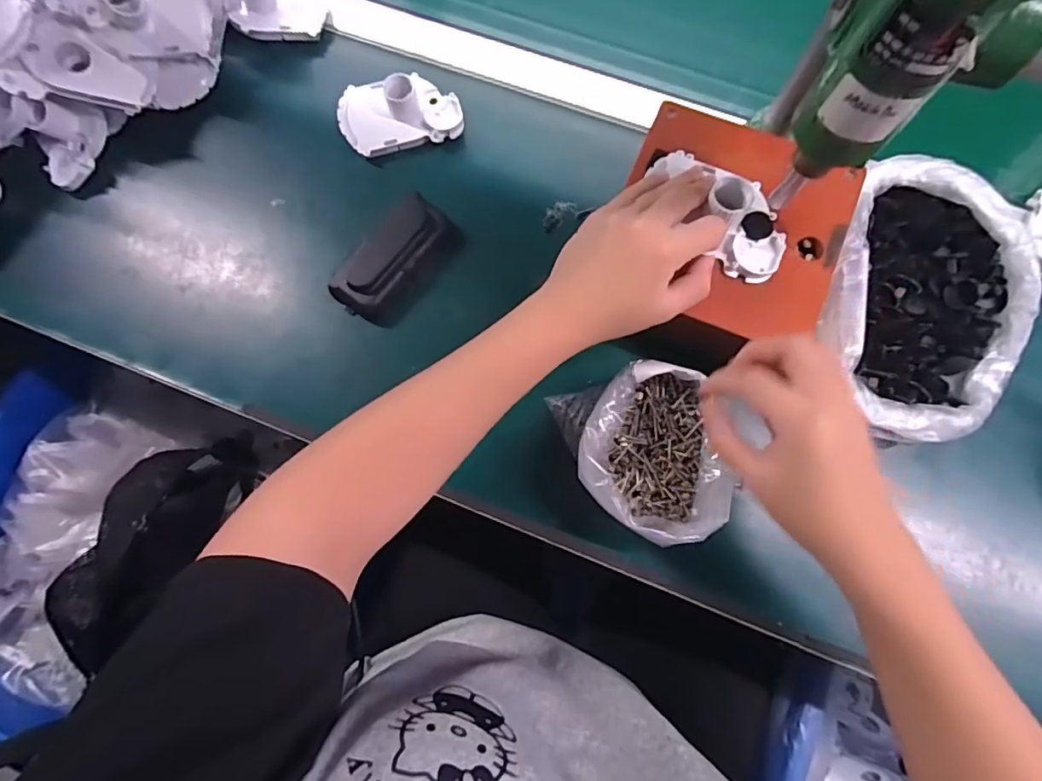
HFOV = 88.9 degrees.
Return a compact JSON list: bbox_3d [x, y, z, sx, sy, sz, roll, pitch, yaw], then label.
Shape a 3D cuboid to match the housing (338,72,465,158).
[{"bbox_3d":[-0.103,-0.238,0.447,0.101,0.034,0.060,-10,77,-2],"label":"housing"}]

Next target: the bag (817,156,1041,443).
[{"bbox_3d":[0.294,-0.058,0.385,0.149,0.055,0.189,23,78,6],"label":"bag"}]

